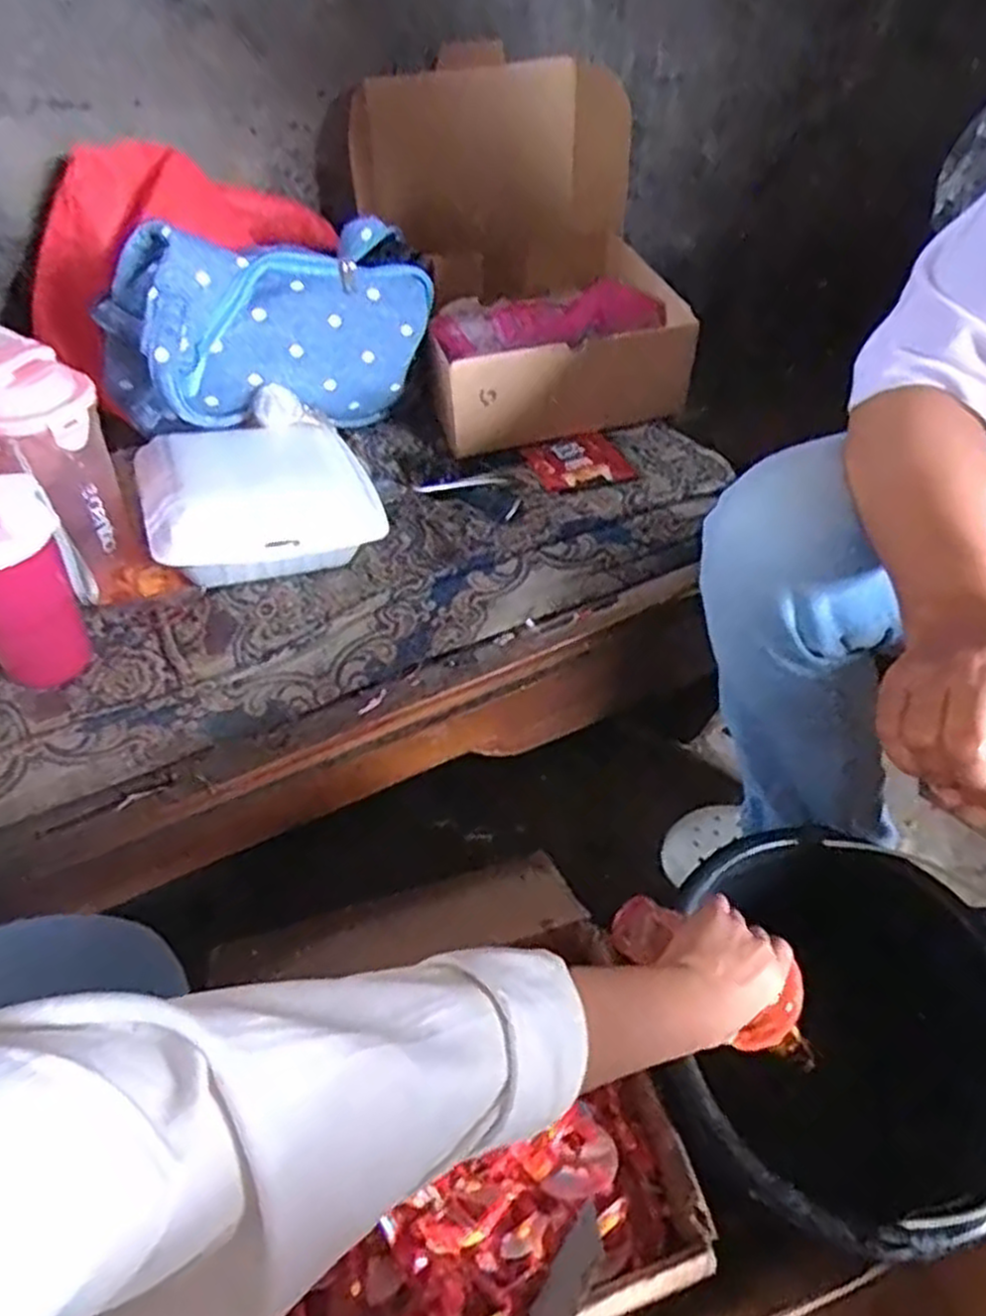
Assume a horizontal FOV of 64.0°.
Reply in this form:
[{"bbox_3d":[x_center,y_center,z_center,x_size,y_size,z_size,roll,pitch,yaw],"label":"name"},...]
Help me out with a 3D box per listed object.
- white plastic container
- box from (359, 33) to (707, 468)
[{"bbox_3d":[-0.203,-0.140,0.680,0.177,0.089,0.189,-19,52,-15],"label":"white plastic container"},{"bbox_3d":[0.037,-0.442,0.881,0.322,0.200,0.443,-11,64,-9],"label":"box"}]

